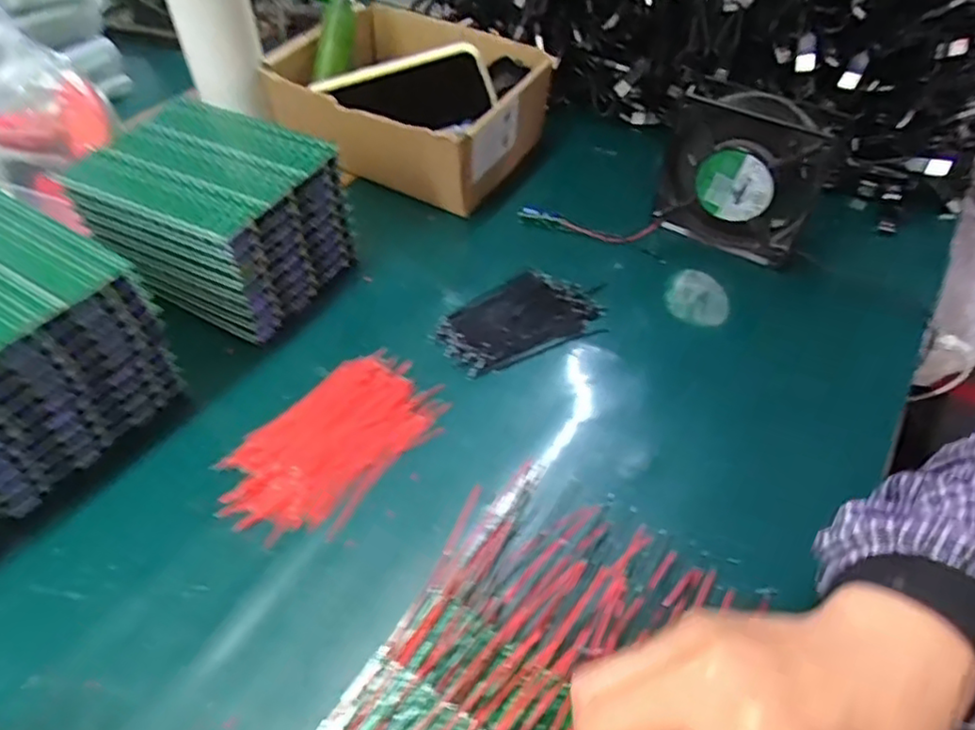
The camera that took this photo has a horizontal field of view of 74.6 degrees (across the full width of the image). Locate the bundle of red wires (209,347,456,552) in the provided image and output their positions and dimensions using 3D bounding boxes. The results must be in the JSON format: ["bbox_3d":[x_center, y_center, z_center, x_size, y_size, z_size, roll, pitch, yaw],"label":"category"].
[{"bbox_3d":[-0.098,0.049,0.411,0.087,0.005,0.143,30,54,23],"label":"bundle of red wires"}]

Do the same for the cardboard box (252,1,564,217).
[{"bbox_3d":[-0.075,-0.257,0.611,0.224,0.102,0.178,22,51,17],"label":"cardboard box"}]

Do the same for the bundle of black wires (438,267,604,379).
[{"bbox_3d":[0.025,-0.038,0.490,0.130,0.006,0.080,-22,52,-20],"label":"bundle of black wires"}]

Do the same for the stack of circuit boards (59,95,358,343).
[{"bbox_3d":[-0.202,-0.110,0.483,0.148,0.102,0.127,23,51,18],"label":"stack of circuit boards"}]

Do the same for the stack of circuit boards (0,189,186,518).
[{"bbox_3d":[-0.295,-0.011,0.388,0.141,0.121,0.121,25,52,20],"label":"stack of circuit boards"}]

